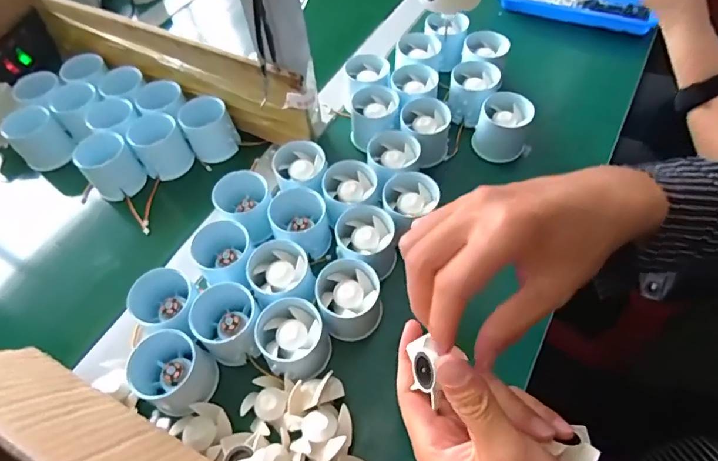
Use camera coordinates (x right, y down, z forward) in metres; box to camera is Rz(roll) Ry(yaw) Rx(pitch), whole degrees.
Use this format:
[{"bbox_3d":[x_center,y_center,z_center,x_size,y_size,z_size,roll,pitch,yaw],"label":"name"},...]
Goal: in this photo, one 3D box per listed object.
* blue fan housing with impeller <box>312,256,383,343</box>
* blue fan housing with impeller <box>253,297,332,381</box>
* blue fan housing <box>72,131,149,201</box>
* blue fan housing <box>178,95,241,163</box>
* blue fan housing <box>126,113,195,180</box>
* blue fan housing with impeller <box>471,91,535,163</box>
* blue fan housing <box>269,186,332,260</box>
[{"bbox_3d":[-0.008,0.060,0.377,0.051,0.052,0.052,-2,56,3],"label":"blue fan housing with impeller"},{"bbox_3d":[-0.052,0.088,0.363,0.052,0.049,0.051,-2,56,3],"label":"blue fan housing with impeller"},{"bbox_3d":[-0.266,-0.069,0.480,0.050,0.048,0.052,-2,56,3],"label":"blue fan housing"},{"bbox_3d":[-0.169,-0.115,0.508,0.050,0.050,0.054,-2,56,3],"label":"blue fan housing"},{"bbox_3d":[-0.222,-0.094,0.503,0.053,0.049,0.056,-31,59,-15],"label":"blue fan housing"},{"bbox_3d":[0.152,-0.108,0.474,0.054,0.047,0.053,17,59,15],"label":"blue fan housing with impeller"},{"bbox_3d":[-0.056,-0.008,0.421,0.055,0.041,0.065,-19,57,-8],"label":"blue fan housing"}]

